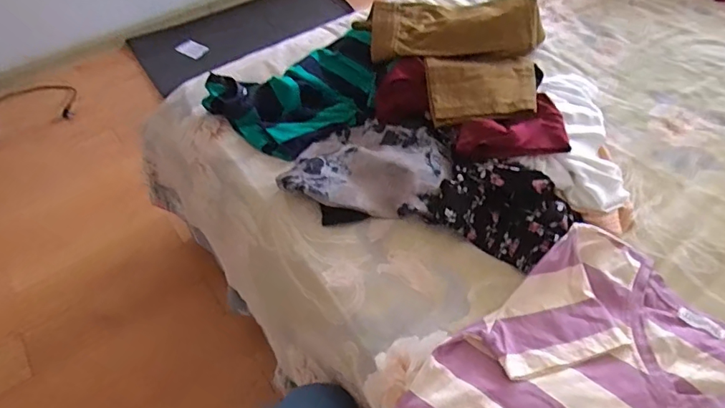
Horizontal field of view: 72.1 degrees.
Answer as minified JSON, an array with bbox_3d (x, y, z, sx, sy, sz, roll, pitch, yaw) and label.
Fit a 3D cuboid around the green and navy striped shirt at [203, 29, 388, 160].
[{"bbox_3d":[-0.096,-0.200,0.896,0.317,0.054,0.209,-30,52,-18],"label":"green and navy striped shirt"}]

